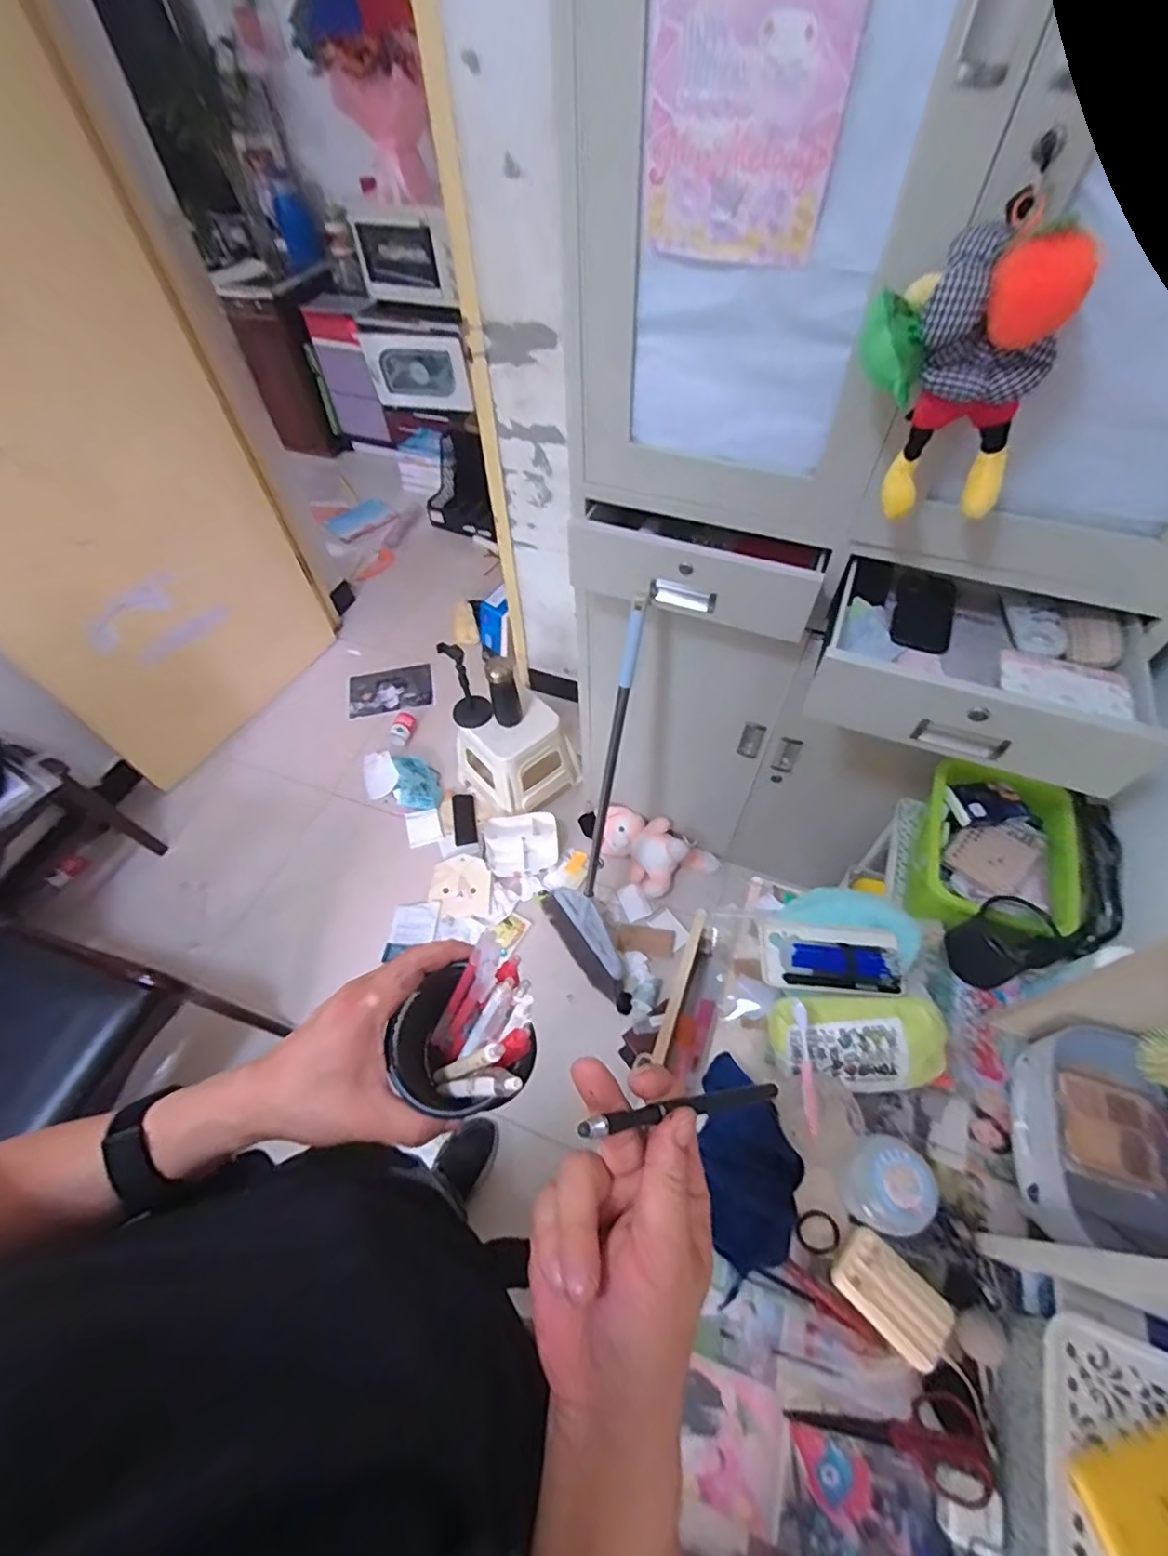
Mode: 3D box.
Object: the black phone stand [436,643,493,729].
[{"bbox_3d":[-0.271,-0.209,1.351,0.091,0.222,0.079,-14,57,-8],"label":"black phone stand"}]

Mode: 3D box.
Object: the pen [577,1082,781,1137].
[{"bbox_3d":[0.054,0.167,0.297,0.132,0.008,0.009,10,50,-32],"label":"pen"}]

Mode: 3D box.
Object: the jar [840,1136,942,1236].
[{"bbox_3d":[0.294,0.394,0.570,0.073,0.070,0.074,-1,56,1],"label":"jar"}]

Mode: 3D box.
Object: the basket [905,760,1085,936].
[{"bbox_3d":[0.565,0.114,0.823,0.175,0.103,0.244,14,58,11],"label":"basket"}]

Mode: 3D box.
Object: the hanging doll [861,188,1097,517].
[{"bbox_3d":[0.340,-0.370,0.548,0.164,0.220,0.080,20,59,14],"label":"hanging doll"}]

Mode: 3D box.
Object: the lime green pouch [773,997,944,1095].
[{"bbox_3d":[0.287,0.284,0.630,0.164,0.086,0.087,0,56,1],"label":"lime green pouch"}]

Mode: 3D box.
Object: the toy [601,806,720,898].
[{"bbox_3d":[0.164,0.184,1.381,0.269,0.084,0.155,21,59,15],"label":"toy"}]

